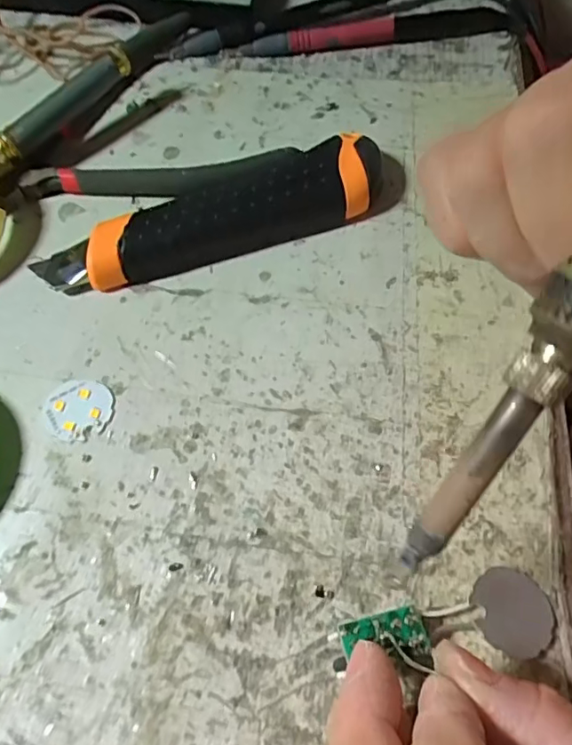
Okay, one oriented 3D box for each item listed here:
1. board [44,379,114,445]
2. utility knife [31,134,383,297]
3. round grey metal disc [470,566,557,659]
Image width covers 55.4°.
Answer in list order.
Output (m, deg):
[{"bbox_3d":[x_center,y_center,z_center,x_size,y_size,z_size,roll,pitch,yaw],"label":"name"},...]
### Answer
[{"bbox_3d":[-0.075,0.012,0.196,0.024,0.004,0.023,0,61,0],"label":"board"},{"bbox_3d":[-0.025,-0.063,0.227,0.147,0.019,0.032,-24,64,-13],"label":"utility knife"},{"bbox_3d":[0.067,0.071,0.162,0.024,0.004,0.024,5,51,-6],"label":"round grey metal disc"}]

